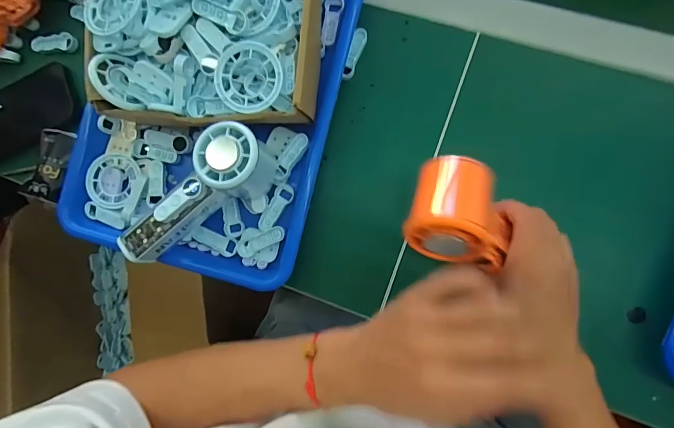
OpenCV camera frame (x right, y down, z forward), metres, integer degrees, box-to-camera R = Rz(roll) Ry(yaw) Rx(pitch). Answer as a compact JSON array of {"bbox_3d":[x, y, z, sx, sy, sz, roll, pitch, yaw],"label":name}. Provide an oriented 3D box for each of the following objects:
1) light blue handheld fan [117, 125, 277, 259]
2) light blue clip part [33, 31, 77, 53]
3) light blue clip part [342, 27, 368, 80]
[{"bbox_3d":[-0.125,-0.014,0.353,0.152,0.065,0.059,-39,81,3],"label":"light blue handheld fan"},{"bbox_3d":[-0.314,-0.191,0.429,0.046,0.008,0.021,-8,84,-9],"label":"light blue clip part"},{"bbox_3d":[0.018,-0.160,0.382,0.013,0.011,0.053,16,88,9],"label":"light blue clip part"}]

